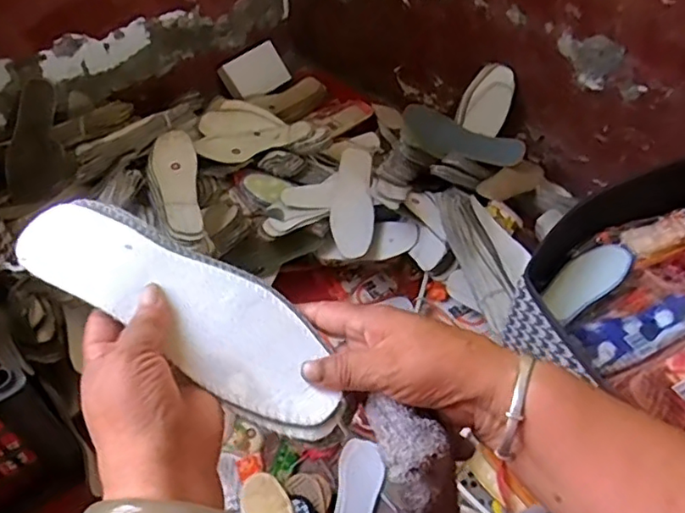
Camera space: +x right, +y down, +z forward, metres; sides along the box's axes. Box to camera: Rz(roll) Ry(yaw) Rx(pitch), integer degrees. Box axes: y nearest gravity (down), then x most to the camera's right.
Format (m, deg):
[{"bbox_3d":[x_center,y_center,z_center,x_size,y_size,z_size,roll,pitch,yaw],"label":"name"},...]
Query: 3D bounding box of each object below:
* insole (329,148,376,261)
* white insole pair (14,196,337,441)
[{"bbox_3d":[0.018,-0.103,0.976,0.070,0.037,0.233,3,51,-1],"label":"insole"},{"bbox_3d":[-0.093,0.030,0.359,0.220,0.019,0.071,33,55,5],"label":"white insole pair"}]

